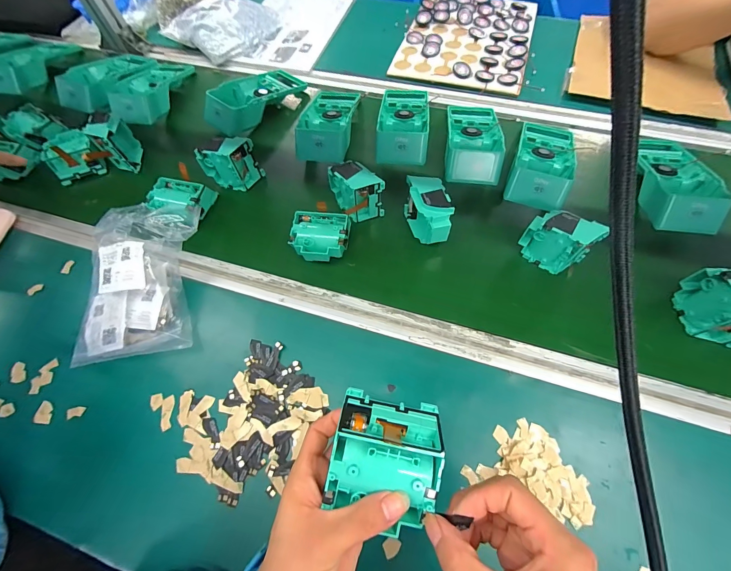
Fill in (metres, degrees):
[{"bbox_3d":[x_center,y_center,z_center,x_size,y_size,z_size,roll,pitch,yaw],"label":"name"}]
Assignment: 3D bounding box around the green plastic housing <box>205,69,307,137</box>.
[{"bbox_3d":[-0.201,-0.347,0.589,0.086,0.045,0.190,37,72,17],"label":"green plastic housing"}]

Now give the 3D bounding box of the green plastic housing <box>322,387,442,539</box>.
[{"bbox_3d":[0.015,0.116,0.222,0.071,0.028,0.075,10,66,7],"label":"green plastic housing"}]

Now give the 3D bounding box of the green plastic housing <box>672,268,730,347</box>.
[{"bbox_3d":[0.402,0.021,0.363,0.034,0.075,0.077,-3,65,1],"label":"green plastic housing"}]

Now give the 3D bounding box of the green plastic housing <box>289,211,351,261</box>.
[{"bbox_3d":[-0.061,-0.067,0.450,0.075,0.033,0.070,4,65,4],"label":"green plastic housing"}]

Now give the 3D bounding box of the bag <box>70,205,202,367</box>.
[{"bbox_3d":[-0.299,-0.017,0.420,0.141,0.069,0.207,-5,65,0],"label":"bag"}]

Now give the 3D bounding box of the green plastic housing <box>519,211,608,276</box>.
[{"bbox_3d":[0.238,-0.056,0.410,0.086,0.073,0.047,34,72,17],"label":"green plastic housing"}]

